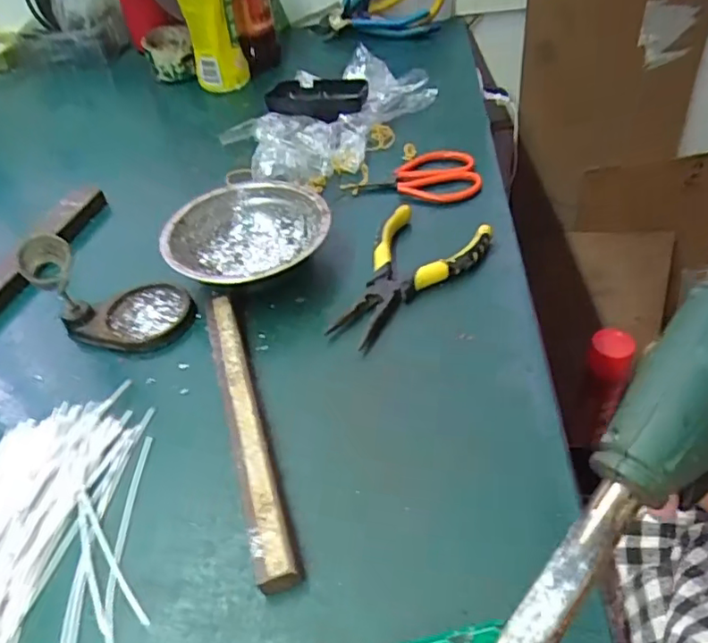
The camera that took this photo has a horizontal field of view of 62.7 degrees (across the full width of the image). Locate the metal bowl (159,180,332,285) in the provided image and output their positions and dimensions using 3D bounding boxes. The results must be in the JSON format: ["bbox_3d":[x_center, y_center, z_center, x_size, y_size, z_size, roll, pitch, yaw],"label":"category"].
[{"bbox_3d":[-0.081,-0.058,0.460,0.122,0.045,0.118,-2,44,2],"label":"metal bowl"}]

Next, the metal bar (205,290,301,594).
[{"bbox_3d":[-0.068,0.059,0.355,0.021,0.017,0.209,-15,45,-11],"label":"metal bar"}]

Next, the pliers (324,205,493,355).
[{"bbox_3d":[0.044,-0.032,0.434,0.081,0.028,0.139,16,48,20],"label":"pliers"}]

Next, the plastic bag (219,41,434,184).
[{"bbox_3d":[-0.018,-0.206,0.578,0.194,0.058,0.123,-24,48,-19],"label":"plastic bag"}]

